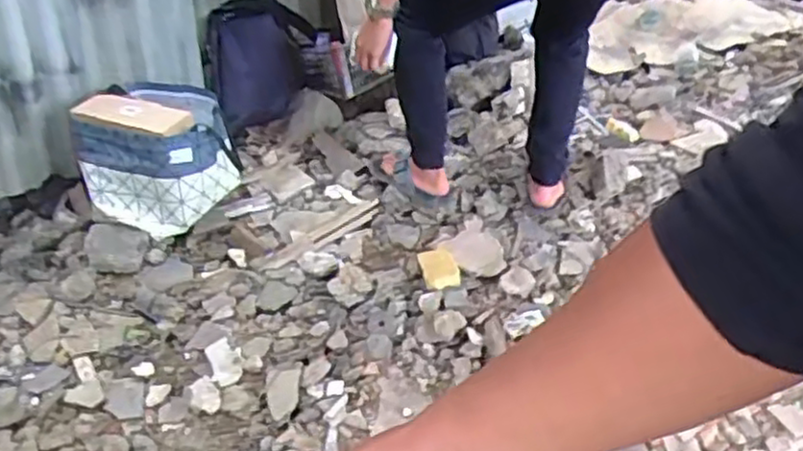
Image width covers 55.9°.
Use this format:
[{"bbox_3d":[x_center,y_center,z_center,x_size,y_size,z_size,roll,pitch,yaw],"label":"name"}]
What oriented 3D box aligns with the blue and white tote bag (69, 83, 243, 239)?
[{"bbox_3d":[-0.537,-0.180,1.710,0.307,0.250,0.303,5,39,7],"label":"blue and white tote bag"}]

